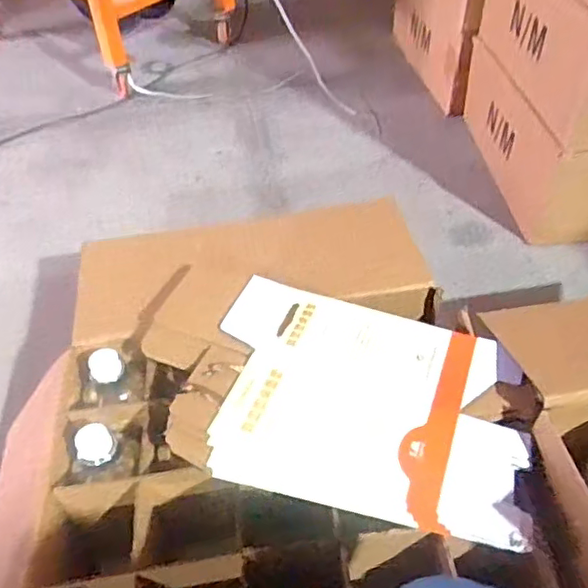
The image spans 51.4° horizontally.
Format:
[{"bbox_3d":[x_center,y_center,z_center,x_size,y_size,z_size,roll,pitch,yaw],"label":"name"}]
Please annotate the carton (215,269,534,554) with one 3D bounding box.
[{"bbox_3d":[0.097,0.139,0.851,0.425,0.033,0.332,12,48,11],"label":"carton"}]

